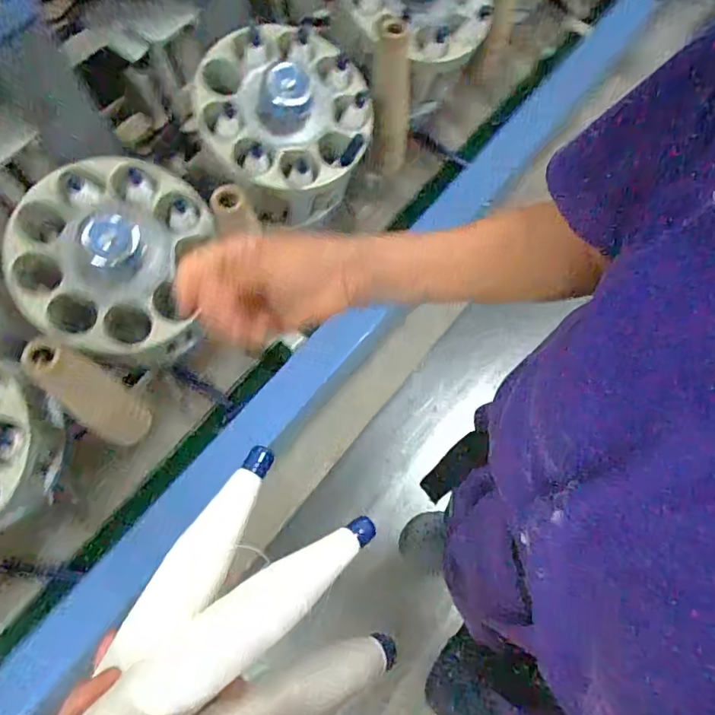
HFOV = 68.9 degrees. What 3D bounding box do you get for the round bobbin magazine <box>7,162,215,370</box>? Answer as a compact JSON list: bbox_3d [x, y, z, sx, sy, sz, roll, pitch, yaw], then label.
[{"bbox_3d":[-0.296,-0.122,0.629,0.229,0.089,0.242,8,90,-15],"label":"round bobbin magazine"}]

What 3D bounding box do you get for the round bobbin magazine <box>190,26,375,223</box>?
[{"bbox_3d":[-0.092,-0.323,0.708,0.225,0.089,0.235,-1,101,-5],"label":"round bobbin magazine"}]

